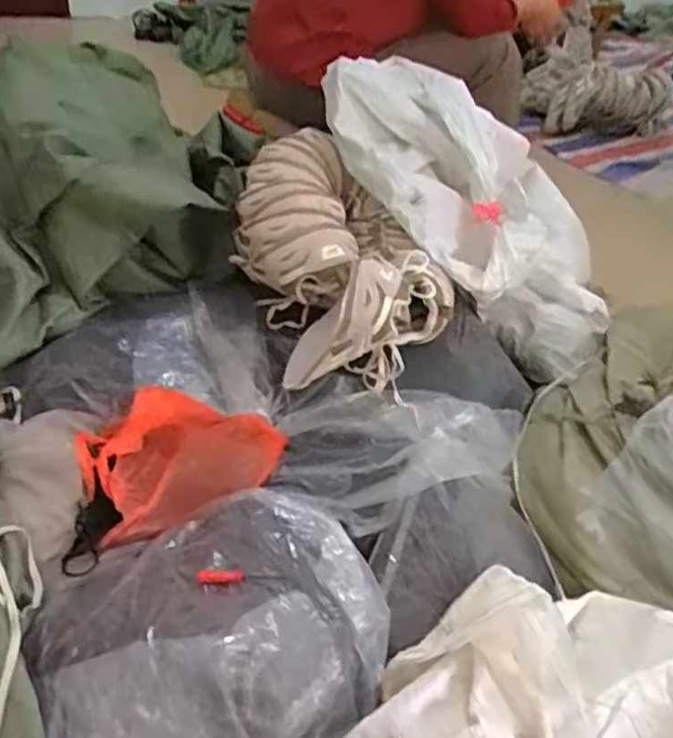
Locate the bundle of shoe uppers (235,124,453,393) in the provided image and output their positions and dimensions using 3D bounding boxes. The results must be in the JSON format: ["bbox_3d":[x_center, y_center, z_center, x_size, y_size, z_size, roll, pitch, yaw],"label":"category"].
[{"bbox_3d":[-0.012,-0.166,1.100,0.264,0.238,0.397,-21,45,-28],"label":"bundle of shoe uppers"}]

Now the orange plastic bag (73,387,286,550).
[{"bbox_3d":[-0.199,0.110,0.942,0.270,0.054,0.201,-15,42,-22],"label":"orange plastic bag"}]

